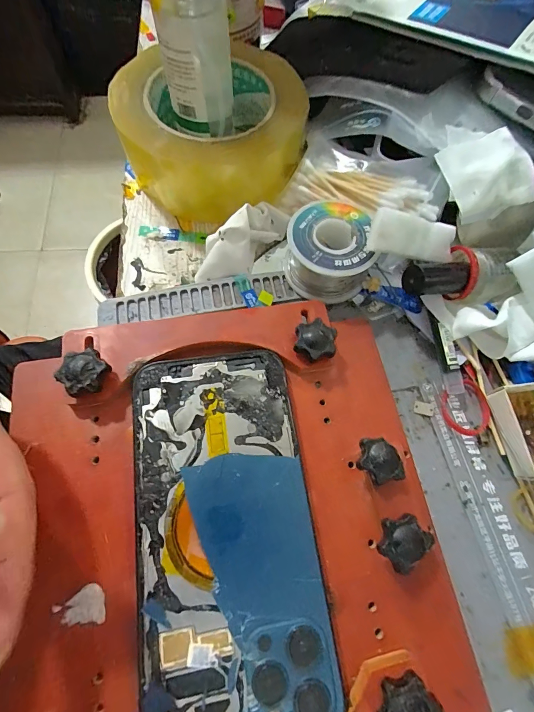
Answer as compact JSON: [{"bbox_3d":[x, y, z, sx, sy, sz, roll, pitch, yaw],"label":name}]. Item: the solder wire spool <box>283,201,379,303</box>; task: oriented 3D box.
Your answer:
[{"bbox_3d":[0.036,-0.063,0.210,0.049,0.033,0.049,1,67,-3],"label":"solder wire spool"}]

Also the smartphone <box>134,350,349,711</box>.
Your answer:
[{"bbox_3d":[-0.018,0.076,0.155,0.076,0.009,0.159,-8,67,-7],"label":"smartphone"}]

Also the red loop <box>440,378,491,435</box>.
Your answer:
[{"bbox_3d":[0.115,0.030,0.197,0.028,0.007,0.029,-19,69,-11],"label":"red loop"}]

